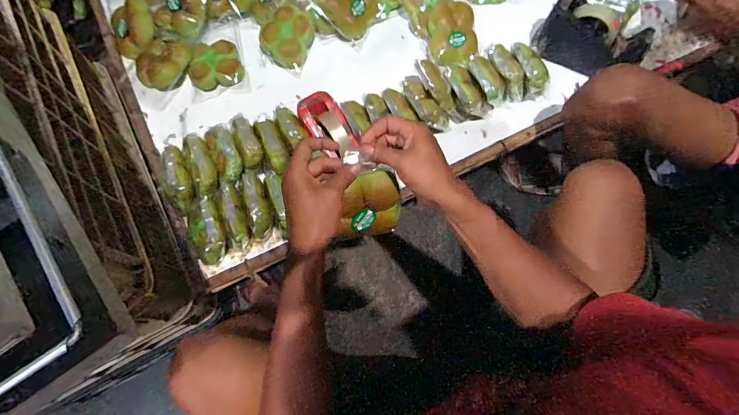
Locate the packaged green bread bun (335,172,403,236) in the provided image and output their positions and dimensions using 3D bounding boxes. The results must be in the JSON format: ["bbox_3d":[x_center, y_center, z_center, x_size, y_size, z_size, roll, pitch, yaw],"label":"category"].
[{"bbox_3d":[0.001,-0.005,0.489,0.072,0.057,0.072,-8,73,-2],"label":"packaged green bread bun"}]

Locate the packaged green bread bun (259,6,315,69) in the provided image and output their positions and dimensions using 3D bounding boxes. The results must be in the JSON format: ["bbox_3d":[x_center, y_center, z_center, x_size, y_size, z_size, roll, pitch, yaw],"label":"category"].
[{"bbox_3d":[-0.174,-0.361,0.790,0.103,0.065,0.119,18,74,6],"label":"packaged green bread bun"}]

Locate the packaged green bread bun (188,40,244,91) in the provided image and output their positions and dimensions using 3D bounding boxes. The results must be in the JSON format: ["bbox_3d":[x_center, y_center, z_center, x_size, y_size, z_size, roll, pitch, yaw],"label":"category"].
[{"bbox_3d":[-0.322,-0.300,0.778,0.103,0.046,0.100,-22,74,-6],"label":"packaged green bread bun"}]

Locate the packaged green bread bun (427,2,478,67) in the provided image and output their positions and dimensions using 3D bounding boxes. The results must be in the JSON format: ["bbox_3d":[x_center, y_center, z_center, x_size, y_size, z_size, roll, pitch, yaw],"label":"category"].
[{"bbox_3d":[0.174,-0.368,0.804,0.105,0.065,0.122,-14,74,-4],"label":"packaged green bread bun"}]

